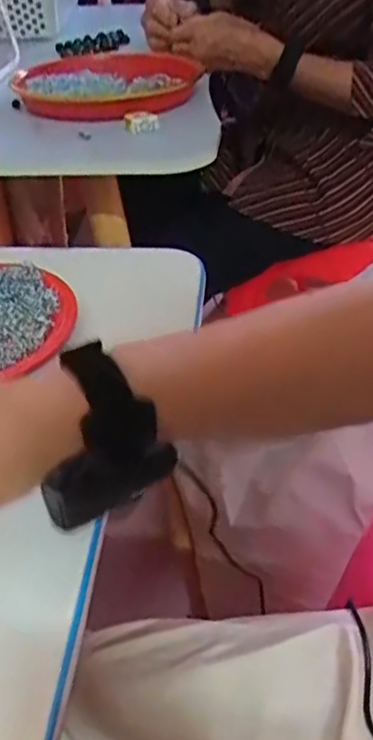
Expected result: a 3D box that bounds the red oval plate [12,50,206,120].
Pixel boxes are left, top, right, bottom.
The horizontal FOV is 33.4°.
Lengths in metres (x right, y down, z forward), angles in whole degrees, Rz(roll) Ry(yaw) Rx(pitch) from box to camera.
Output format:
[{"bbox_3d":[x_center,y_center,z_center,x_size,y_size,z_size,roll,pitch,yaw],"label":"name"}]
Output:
[{"bbox_3d":[-0.090,-0.333,0.723,0.198,0.034,0.213,13,40,16],"label":"red oval plate"}]

